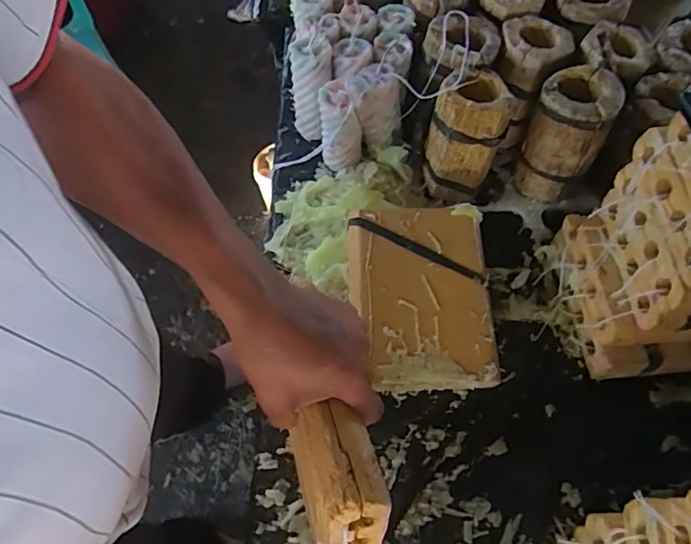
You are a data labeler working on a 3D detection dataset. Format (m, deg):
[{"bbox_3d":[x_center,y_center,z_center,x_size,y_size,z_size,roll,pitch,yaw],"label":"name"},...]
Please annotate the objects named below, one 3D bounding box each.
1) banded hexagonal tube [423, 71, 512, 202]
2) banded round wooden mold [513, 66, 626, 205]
[{"bbox_3d":[0.154,-0.179,0.682,0.088,0.145,0.092,13,62,4],"label":"banded hexagonal tube"},{"bbox_3d":[0.283,-0.180,0.683,0.093,0.158,0.089,23,63,9],"label":"banded round wooden mold"}]

